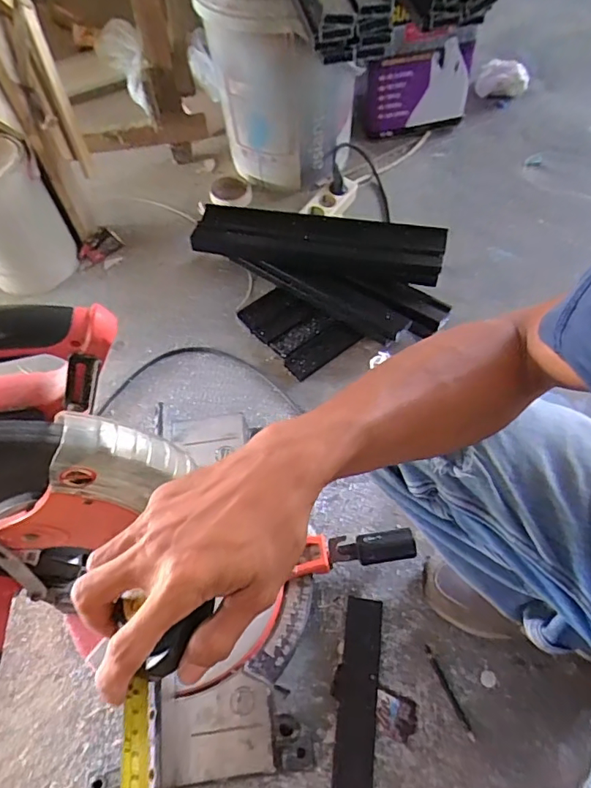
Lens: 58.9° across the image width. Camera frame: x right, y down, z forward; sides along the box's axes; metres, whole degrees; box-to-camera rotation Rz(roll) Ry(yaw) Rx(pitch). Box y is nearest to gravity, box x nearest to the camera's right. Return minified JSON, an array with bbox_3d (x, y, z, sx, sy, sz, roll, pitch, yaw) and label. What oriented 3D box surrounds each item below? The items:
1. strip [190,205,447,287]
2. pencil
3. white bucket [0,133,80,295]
[{"bbox_3d":[0.039,-0.284,0.977,0.456,0.033,0.107,10,84,10],"label":"strip"},{"bbox_3d":[0.188,0.365,0.643,0.010,0.009,0.107,-20,58,-11],"label":"pencil"},{"bbox_3d":[-0.537,-0.328,0.982,0.172,0.245,0.172,-1,56,1],"label":"white bucket"}]

